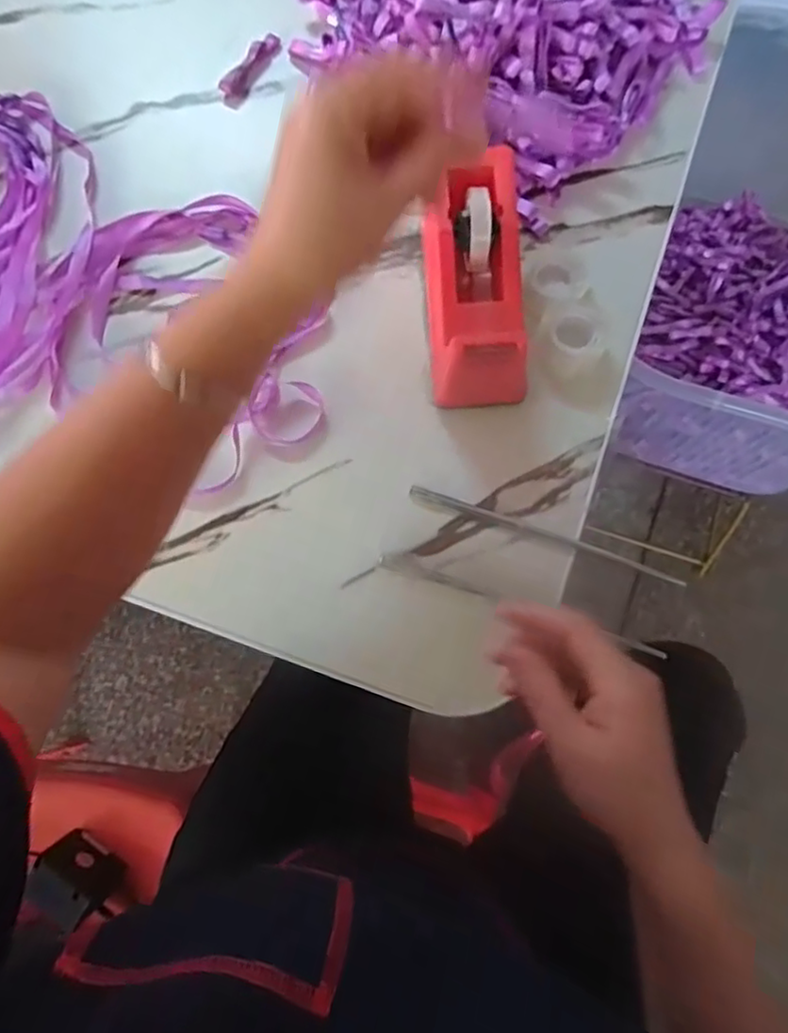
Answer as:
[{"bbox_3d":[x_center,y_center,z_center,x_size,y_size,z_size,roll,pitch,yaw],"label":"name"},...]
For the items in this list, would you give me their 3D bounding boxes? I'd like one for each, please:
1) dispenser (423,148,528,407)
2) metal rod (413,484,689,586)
[{"bbox_3d":[0.054,-0.150,0.394,0.070,0.064,0.161,1,88,1],"label":"dispenser"},{"bbox_3d":[0.096,0.011,0.401,0.177,0.004,0.008,18,76,5],"label":"metal rod"}]

